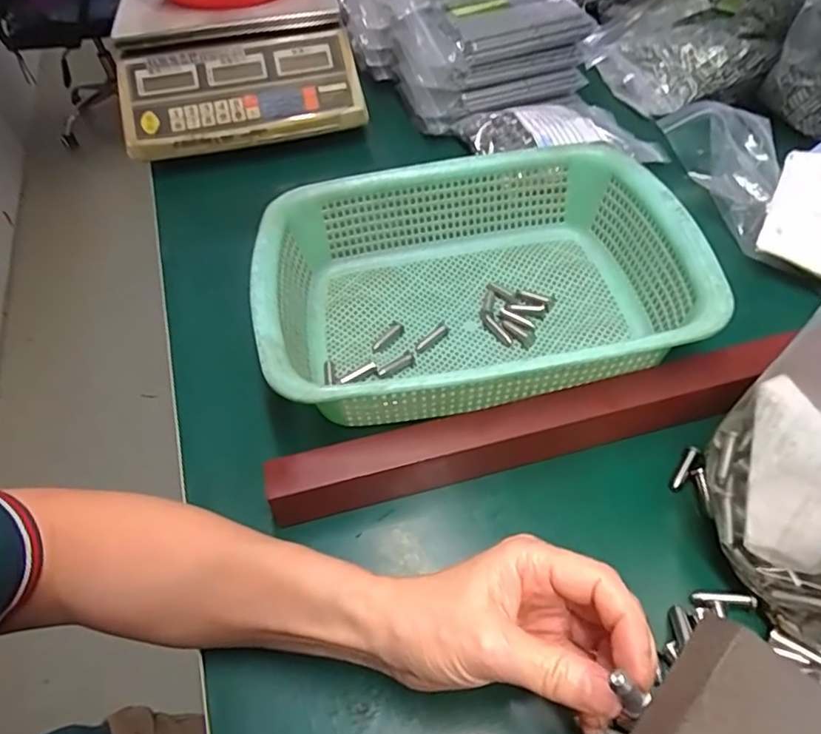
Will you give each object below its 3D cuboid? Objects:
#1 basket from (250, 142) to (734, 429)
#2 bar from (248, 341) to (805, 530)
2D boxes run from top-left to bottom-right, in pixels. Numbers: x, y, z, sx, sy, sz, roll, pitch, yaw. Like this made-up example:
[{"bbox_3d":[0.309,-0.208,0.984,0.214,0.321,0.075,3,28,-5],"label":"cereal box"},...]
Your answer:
[{"bbox_3d":[0.046,-0.059,0.422,0.294,0.087,0.218,-10,51,-2],"label":"basket"},{"bbox_3d":[0.075,0.040,0.358,0.322,0.041,0.030,-14,51,-5],"label":"bar"}]

